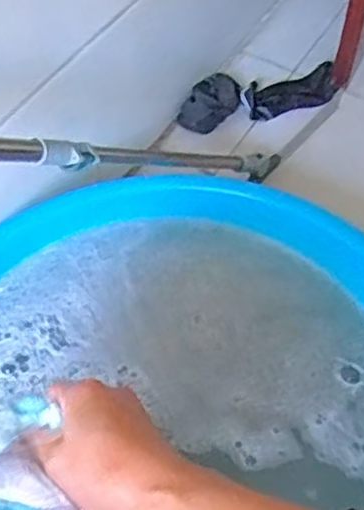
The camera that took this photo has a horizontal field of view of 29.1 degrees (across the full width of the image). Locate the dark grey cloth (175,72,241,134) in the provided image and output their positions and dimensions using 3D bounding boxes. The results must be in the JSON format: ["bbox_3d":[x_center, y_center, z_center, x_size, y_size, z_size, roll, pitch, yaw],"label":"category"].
[{"bbox_3d":[0.050,-0.251,1.154,0.074,0.032,0.122,26,57,16],"label":"dark grey cloth"}]

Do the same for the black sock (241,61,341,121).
[{"bbox_3d":[0.189,-0.276,1.183,0.175,0.026,0.074,-19,57,-15],"label":"black sock"}]

